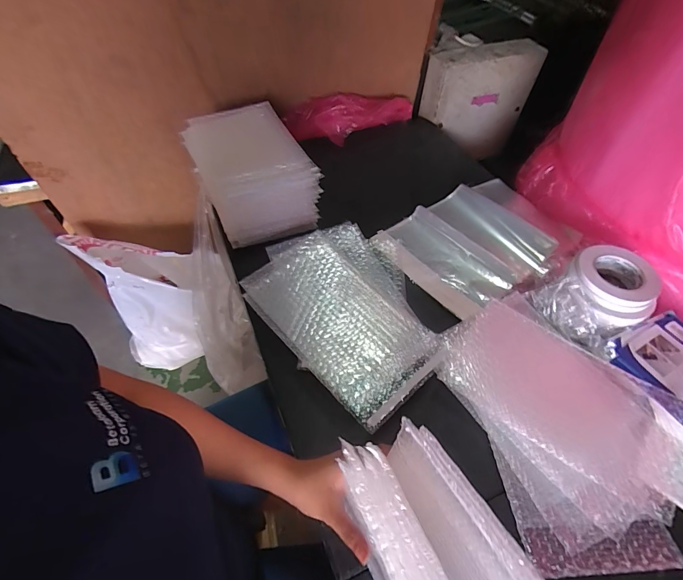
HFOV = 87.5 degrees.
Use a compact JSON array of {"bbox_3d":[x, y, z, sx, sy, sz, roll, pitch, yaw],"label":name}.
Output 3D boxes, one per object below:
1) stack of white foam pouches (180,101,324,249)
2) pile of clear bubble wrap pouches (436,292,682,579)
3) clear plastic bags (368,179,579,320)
[{"bbox_3d":[-0.197,-0.261,0.761,0.200,0.148,0.311,-21,58,-18],"label":"stack of white foam pouches"},{"bbox_3d":[0.317,0.176,0.523,0.282,0.042,0.373,-14,56,-15],"label":"pile of clear bubble wrap pouches"},{"bbox_3d":[0.293,-0.113,0.755,0.389,0.038,0.274,-29,60,-23],"label":"clear plastic bags"}]

